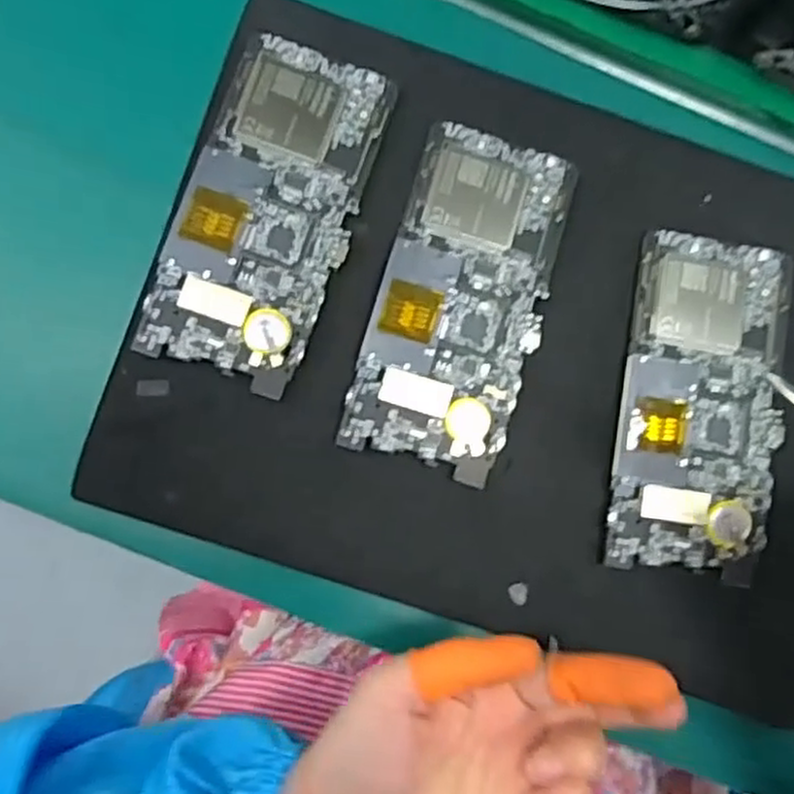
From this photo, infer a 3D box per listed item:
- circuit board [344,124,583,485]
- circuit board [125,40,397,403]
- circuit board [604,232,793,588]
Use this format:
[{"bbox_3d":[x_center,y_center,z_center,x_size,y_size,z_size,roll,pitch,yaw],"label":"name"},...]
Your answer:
[{"bbox_3d":[0.030,-0.045,0.332,0.072,0.006,0.153,17,84,-3],"label":"circuit board"},{"bbox_3d":[-0.057,-0.084,0.328,0.071,0.004,0.152,20,84,-3],"label":"circuit board"},{"bbox_3d":[0.140,0.002,0.338,0.073,0.006,0.154,9,85,-4],"label":"circuit board"}]

